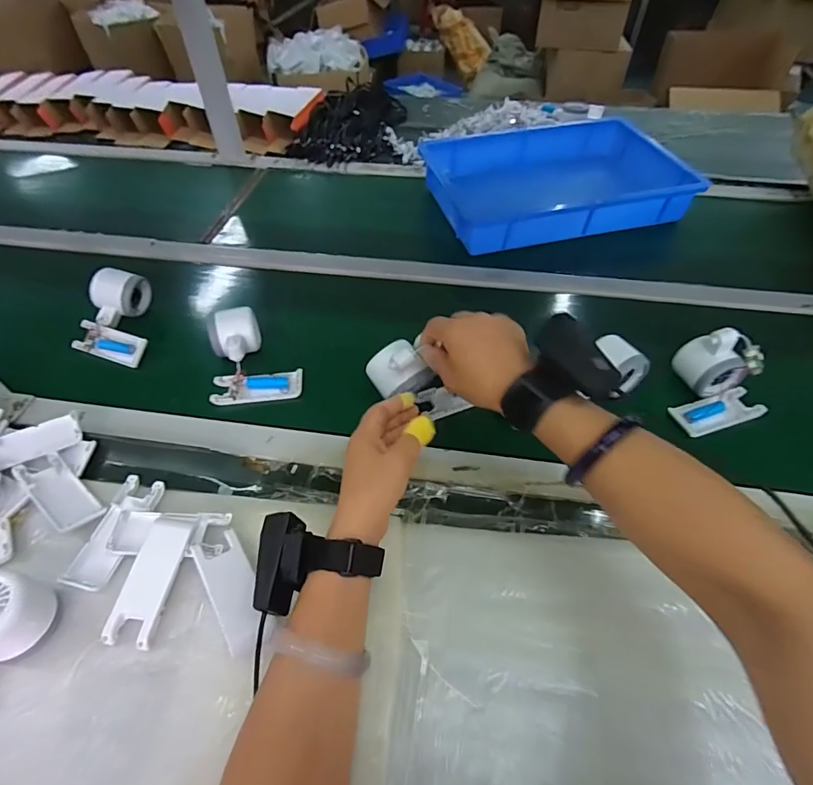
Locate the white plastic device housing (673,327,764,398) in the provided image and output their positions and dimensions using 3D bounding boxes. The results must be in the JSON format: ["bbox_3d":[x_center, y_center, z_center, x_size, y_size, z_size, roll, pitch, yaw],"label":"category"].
[{"bbox_3d":[0.355,-0.040,0.512,0.054,0.067,0.063,-15,51,-12],"label":"white plastic device housing"}]

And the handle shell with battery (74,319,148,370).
[{"bbox_3d":[-0.385,-0.063,0.583,0.097,0.021,0.041,19,72,2],"label":"handle shell with battery"}]

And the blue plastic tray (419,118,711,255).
[{"bbox_3d":[0.258,-0.382,0.811,0.425,0.071,0.291,-10,50,-8],"label":"blue plastic tray"}]

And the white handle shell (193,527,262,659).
[{"bbox_3d":[-0.148,0.164,0.379,0.035,0.022,0.093,-26,54,-20],"label":"white handle shell"}]

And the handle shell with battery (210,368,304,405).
[{"bbox_3d":[-0.180,-0.006,0.544,0.106,0.018,0.038,-5,50,-3],"label":"handle shell with battery"}]

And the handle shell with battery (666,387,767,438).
[{"bbox_3d":[0.354,0.023,0.513,0.104,0.013,0.041,-15,51,-11],"label":"handle shell with battery"}]

